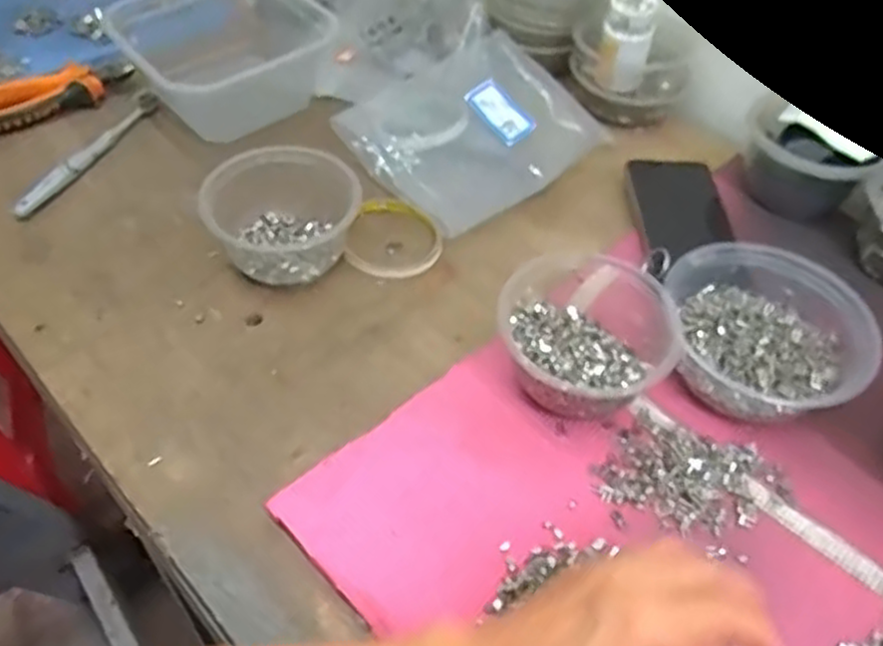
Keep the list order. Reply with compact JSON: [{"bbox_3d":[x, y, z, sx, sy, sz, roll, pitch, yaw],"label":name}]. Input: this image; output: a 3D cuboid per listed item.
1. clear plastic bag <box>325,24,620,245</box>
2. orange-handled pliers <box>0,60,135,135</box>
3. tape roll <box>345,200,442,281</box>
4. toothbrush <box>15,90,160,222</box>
[{"bbox_3d":[0.033,-0.177,0.681,0.211,0.038,0.157,-35,60,-29],"label":"clear plastic bag"},{"bbox_3d":[-0.358,-0.210,0.694,0.147,0.021,0.050,-23,55,-23],"label":"orange-handled pliers"},{"bbox_3d":[-0.038,-0.072,0.615,0.075,0.011,0.091,2,49,-3],"label":"tape roll"},{"bbox_3d":[-0.304,-0.147,0.655,0.020,0.012,0.177,19,51,11],"label":"toothbrush"}]

